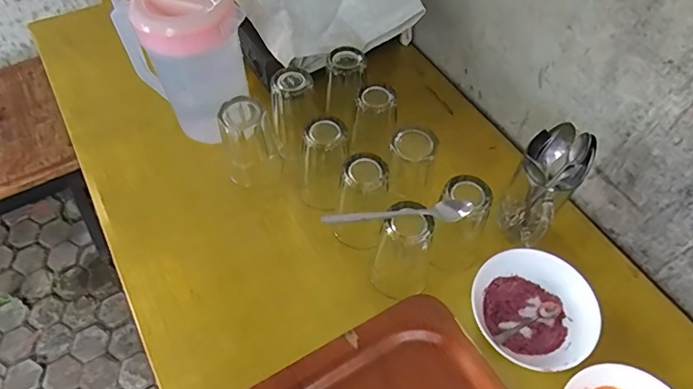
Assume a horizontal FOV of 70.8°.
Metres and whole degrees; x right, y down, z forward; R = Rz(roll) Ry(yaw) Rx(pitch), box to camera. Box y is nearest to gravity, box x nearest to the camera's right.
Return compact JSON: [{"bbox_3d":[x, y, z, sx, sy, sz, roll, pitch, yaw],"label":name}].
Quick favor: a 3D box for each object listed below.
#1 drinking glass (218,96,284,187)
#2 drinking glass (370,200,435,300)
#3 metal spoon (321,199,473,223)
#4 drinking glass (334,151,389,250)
[{"bbox_3d":[-0.138,-0.081,0.695,0.080,0.110,0.078,-14,57,-8],"label":"drinking glass"},{"bbox_3d":[0.070,0.070,0.590,0.065,0.125,0.065,21,59,14],"label":"drinking glass"},{"bbox_3d":[0.055,0.017,0.543,0.162,0.019,0.026,0,57,2],"label":"metal spoon"},{"bbox_3d":[0.018,0.008,0.631,0.063,0.122,0.059,0,57,1],"label":"drinking glass"}]

